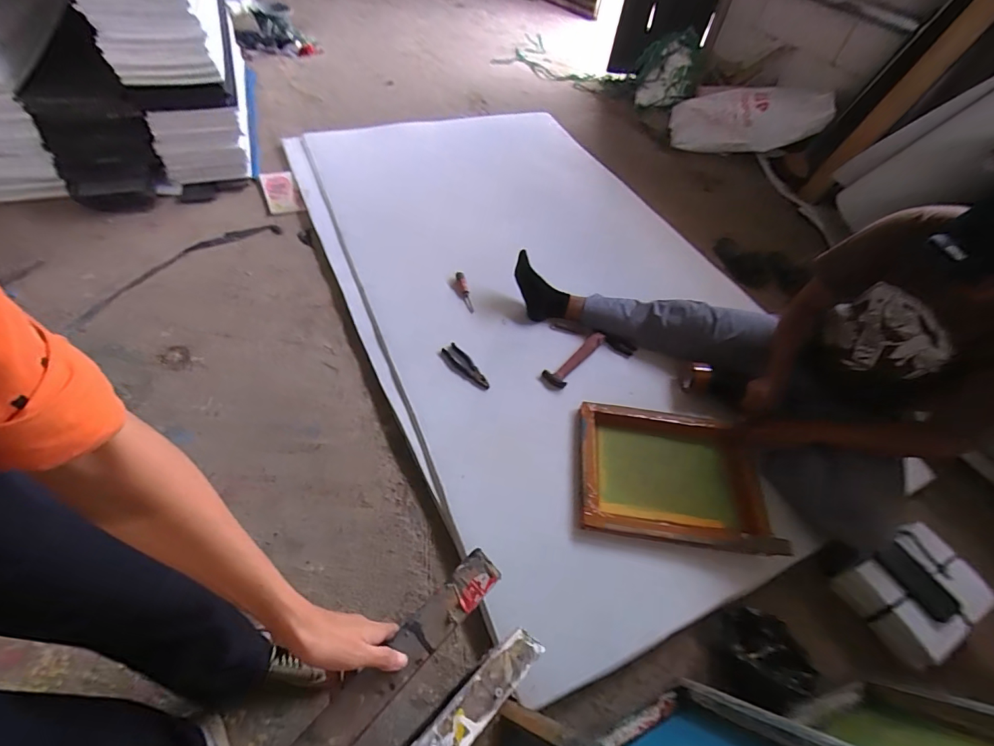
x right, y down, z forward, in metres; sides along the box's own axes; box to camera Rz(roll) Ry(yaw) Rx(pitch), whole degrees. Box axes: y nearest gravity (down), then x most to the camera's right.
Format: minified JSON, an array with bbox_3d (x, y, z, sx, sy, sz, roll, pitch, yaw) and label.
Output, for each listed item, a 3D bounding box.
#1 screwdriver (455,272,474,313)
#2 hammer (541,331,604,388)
[{"bbox_3d":[-0.109,-0.274,1.493,0.031,0.026,0.185,-10,55,-12],"label":"screwdriver"},{"bbox_3d":[0.247,-0.052,1.363,0.073,0.026,0.263,37,56,19],"label":"hammer"}]

